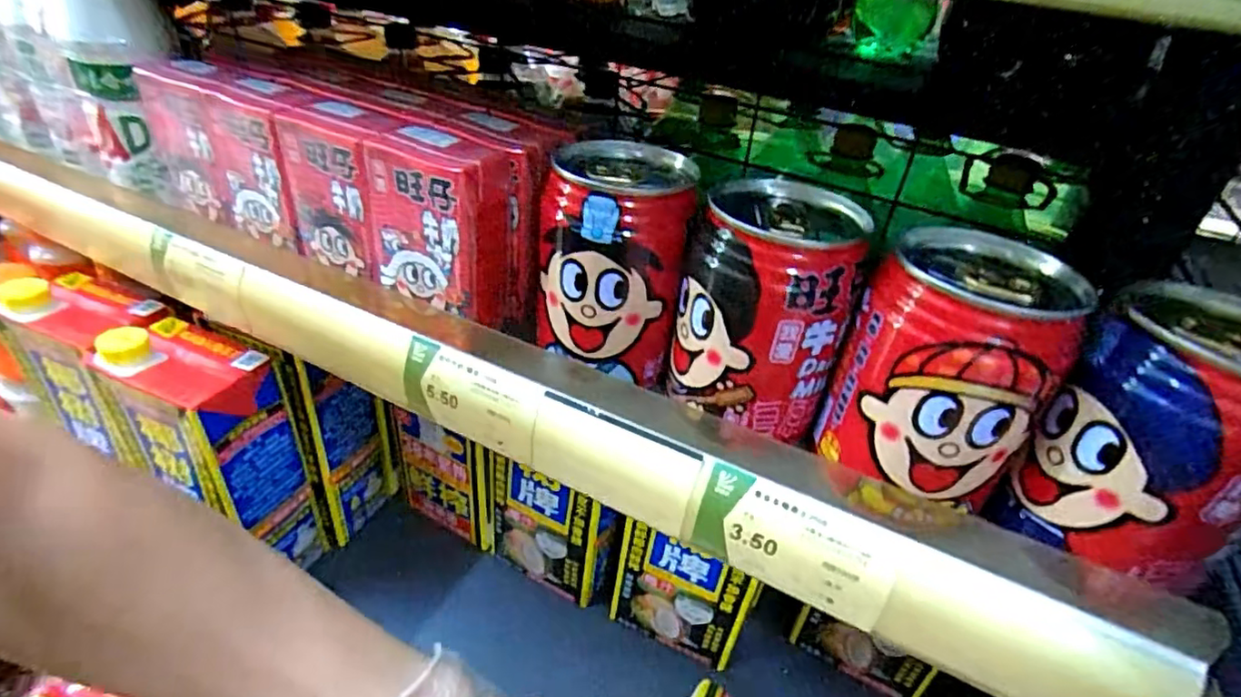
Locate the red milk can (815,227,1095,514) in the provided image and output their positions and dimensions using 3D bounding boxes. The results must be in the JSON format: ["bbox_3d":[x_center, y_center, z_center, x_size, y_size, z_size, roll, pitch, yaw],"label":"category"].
[{"bbox_3d":[0.109,0.011,0.211,0.060,0.091,0.054,31,44,29],"label":"red milk can"}]

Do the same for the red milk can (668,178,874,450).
[{"bbox_3d":[0.051,-0.017,0.236,0.057,0.093,0.061,3,37,-4],"label":"red milk can"}]

